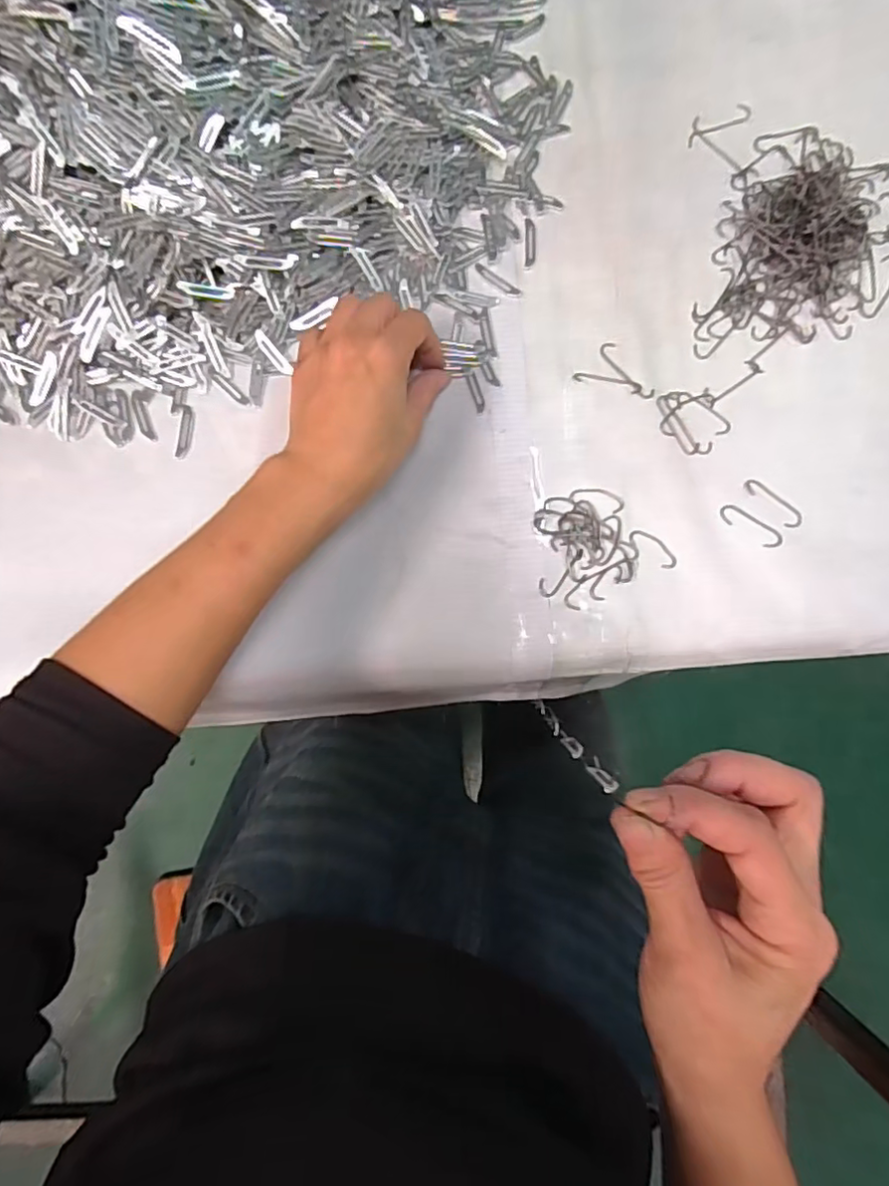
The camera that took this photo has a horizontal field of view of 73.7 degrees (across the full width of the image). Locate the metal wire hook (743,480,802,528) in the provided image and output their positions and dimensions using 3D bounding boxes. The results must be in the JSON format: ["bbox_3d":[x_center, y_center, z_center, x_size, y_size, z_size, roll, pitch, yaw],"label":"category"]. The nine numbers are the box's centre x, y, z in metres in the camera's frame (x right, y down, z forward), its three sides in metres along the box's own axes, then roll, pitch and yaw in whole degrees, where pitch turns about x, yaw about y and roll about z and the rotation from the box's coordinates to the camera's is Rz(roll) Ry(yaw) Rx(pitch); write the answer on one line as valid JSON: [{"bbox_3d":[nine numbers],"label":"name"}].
[{"bbox_3d":[0.210,-0.058,0.378,0.043,0.004,0.015,43,85,0],"label":"metal wire hook"}]

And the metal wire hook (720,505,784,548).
[{"bbox_3d":[0.195,-0.042,0.376,0.043,0.004,0.014,32,85,-1],"label":"metal wire hook"}]

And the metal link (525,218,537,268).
[{"bbox_3d":[0.055,-0.225,0.381,0.008,0.004,0.031,1,87,-3],"label":"metal link"}]

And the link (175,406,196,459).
[{"bbox_3d":[-0.161,-0.100,0.370,0.009,0.004,0.033,8,86,-3],"label":"link"}]

